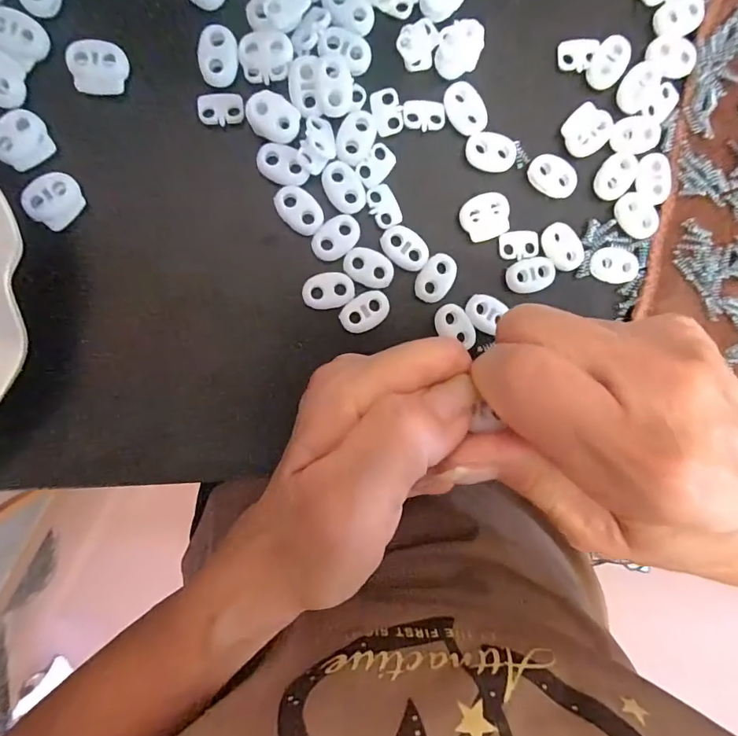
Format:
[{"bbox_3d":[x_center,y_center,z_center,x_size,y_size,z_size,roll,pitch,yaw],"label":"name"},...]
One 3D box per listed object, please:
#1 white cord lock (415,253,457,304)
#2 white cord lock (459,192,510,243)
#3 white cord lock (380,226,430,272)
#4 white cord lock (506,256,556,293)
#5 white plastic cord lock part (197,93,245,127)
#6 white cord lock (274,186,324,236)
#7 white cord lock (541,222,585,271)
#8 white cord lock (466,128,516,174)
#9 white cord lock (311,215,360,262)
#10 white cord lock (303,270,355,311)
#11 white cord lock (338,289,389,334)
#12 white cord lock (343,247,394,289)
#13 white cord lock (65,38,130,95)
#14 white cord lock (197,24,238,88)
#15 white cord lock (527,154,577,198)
[{"bbox_3d":[0.030,-0.040,0.199,0.015,0.004,0.022,35,91,-8],"label":"white cord lock"},{"bbox_3d":[0.052,-0.068,0.201,0.022,0.004,0.019,-24,97,-4],"label":"white cord lock"},{"bbox_3d":[0.016,-0.053,0.197,0.022,0.004,0.016,42,90,-8],"label":"white cord lock"},{"bbox_3d":[0.074,-0.043,0.203,0.022,0.004,0.015,-13,97,-5],"label":"white cord lock"},{"bbox_3d":[-0.062,-0.109,0.186,0.018,0.004,0.014,-4,96,-6],"label":"white plastic cord lock part"},{"bbox_3d":[-0.029,-0.067,0.189,0.016,0.004,0.022,-39,98,-1],"label":"white cord lock"},{"bbox_3d":[0.089,-0.056,0.205,0.016,0.004,0.022,-23,97,-4],"label":"white cord lock"},{"bbox_3d":[0.054,-0.096,0.197,0.022,0.004,0.018,2,95,-6],"label":"white cord lock"},{"bbox_3d":[-0.014,-0.057,0.192,0.022,0.004,0.015,-42,98,-1],"label":"white cord lock"},{"bbox_3d":[-0.018,-0.034,0.194,0.022,0.004,0.015,-9,96,-5],"label":"white cord lock"},{"bbox_3d":[-0.001,-0.025,0.197,0.023,0.004,0.015,-33,98,-2],"label":"white cord lock"},{"bbox_3d":[0.000,-0.044,0.196,0.023,0.004,0.016,34,91,-8],"label":"white cord lock"},{"bbox_3d":[-0.108,-0.120,0.178,0.021,0.004,0.020,7,94,-7],"label":"white cord lock"},{"bbox_3d":[-0.061,-0.127,0.182,0.015,0.004,0.021,13,94,-7],"label":"white cord lock"},{"bbox_3d":[0.083,-0.087,0.201,0.023,0.004,0.015,23,92,-8],"label":"white cord lock"}]

